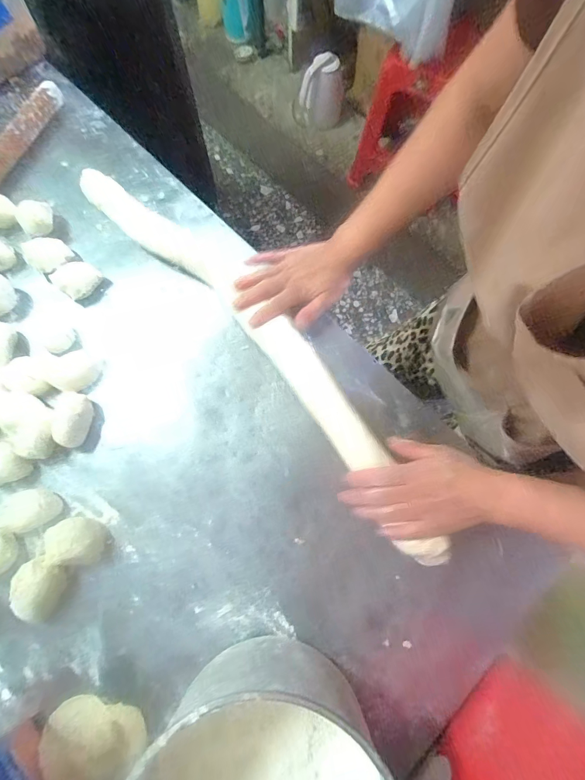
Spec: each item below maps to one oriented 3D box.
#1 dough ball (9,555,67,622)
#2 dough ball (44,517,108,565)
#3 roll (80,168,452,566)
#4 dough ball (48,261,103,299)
[{"bbox_3d":[-0.275,0.213,0.391,0.049,0.034,0.050,0,73,0],"label":"dough ball"},{"bbox_3d":[-0.239,0.169,0.402,0.048,0.041,0.050,0,73,0],"label":"dough ball"},{"bbox_3d":[-0.056,-0.089,0.472,0.096,0.044,0.672,-40,74,-11],"label":"roll"},{"bbox_3d":[-0.308,-0.160,0.512,0.065,0.032,0.053,37,76,10],"label":"dough ball"}]

